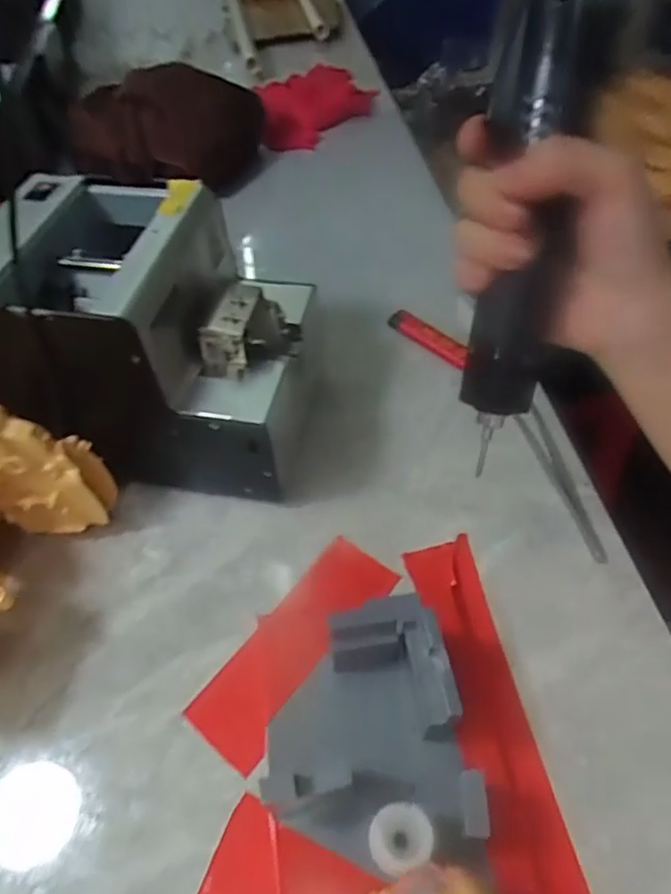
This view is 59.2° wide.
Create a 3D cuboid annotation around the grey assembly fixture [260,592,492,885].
[{"bbox_3d":[0.011,0.132,0.274,0.091,0.049,0.123,-11,52,-4],"label":"grey assembly fixture"}]

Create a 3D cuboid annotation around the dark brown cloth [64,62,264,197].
[{"bbox_3d":[-0.168,-0.324,0.620,0.202,0.093,0.108,-29,56,-17],"label":"dark brown cloth"}]

